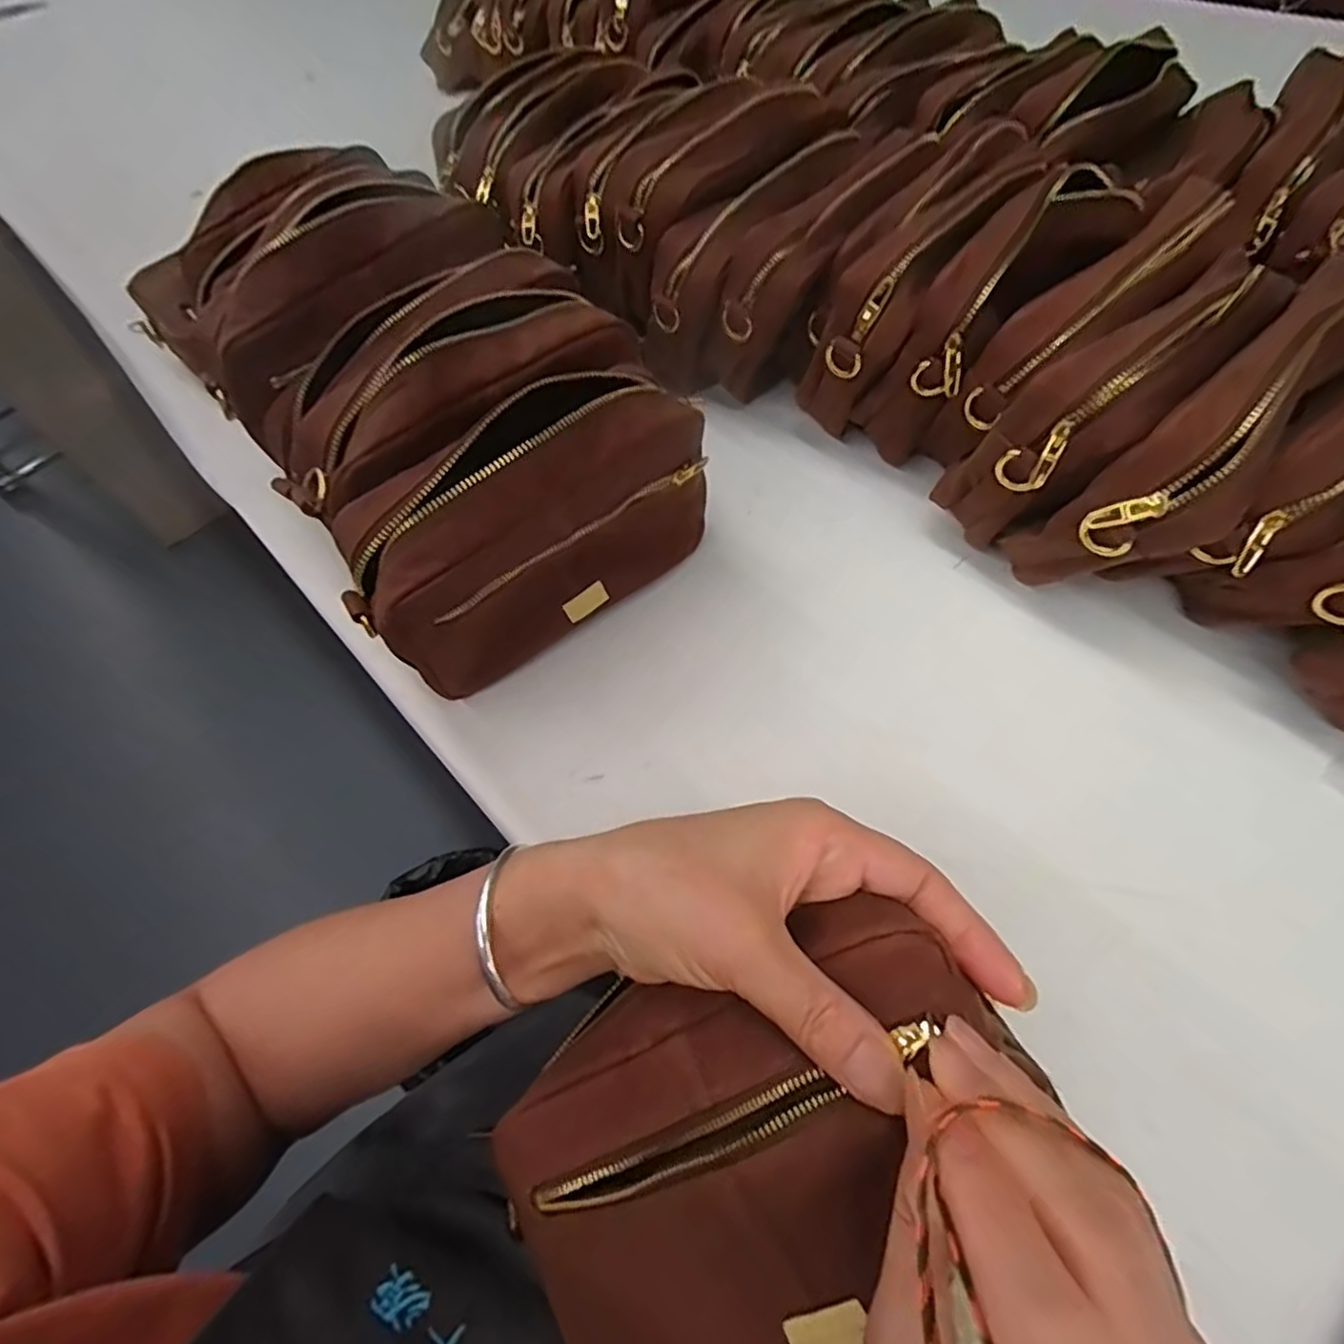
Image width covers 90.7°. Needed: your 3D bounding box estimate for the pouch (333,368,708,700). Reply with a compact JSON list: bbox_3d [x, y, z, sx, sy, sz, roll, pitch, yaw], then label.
[{"bbox_3d":[-0.069,-0.073,0.350,0.066,0.128,0.193,39,69,25],"label":"pouch"}]

